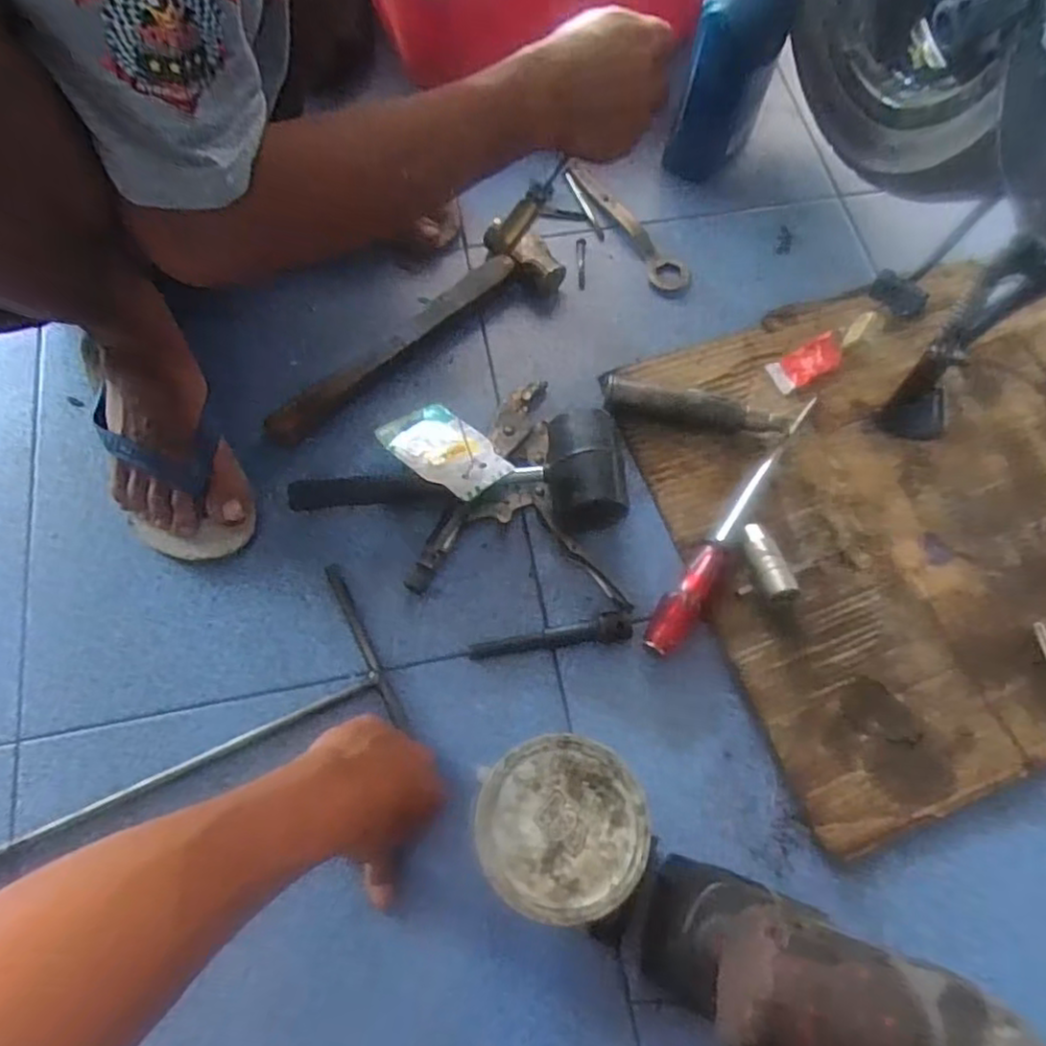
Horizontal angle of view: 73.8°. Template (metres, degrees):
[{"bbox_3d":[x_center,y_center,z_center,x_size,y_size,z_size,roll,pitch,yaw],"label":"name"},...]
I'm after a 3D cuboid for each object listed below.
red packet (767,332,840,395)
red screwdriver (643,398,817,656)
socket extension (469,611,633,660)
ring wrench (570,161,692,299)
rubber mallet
[{"bbox_3d":[0.261,-0.147,0.641,0.070,0.010,0.033,-27,72,-11],"label":"red packet"},{"bbox_3d":[0.183,-0.003,0.575,0.029,0.025,0.272,37,72,12],"label":"red screwdriver"},{"bbox_3d":[0.023,0.089,0.536,0.125,0.020,0.021,-9,70,-5],"label":"socket extension"},{"bbox_3d":[0.108,-0.300,0.699,0.039,0.014,0.182,-25,72,-11],"label":"ring wrench"},{"bbox_3d":[-0.050,-0.049,0.572,0.271,0.050,0.100,5,69,0],"label":"rubber mallet"}]

